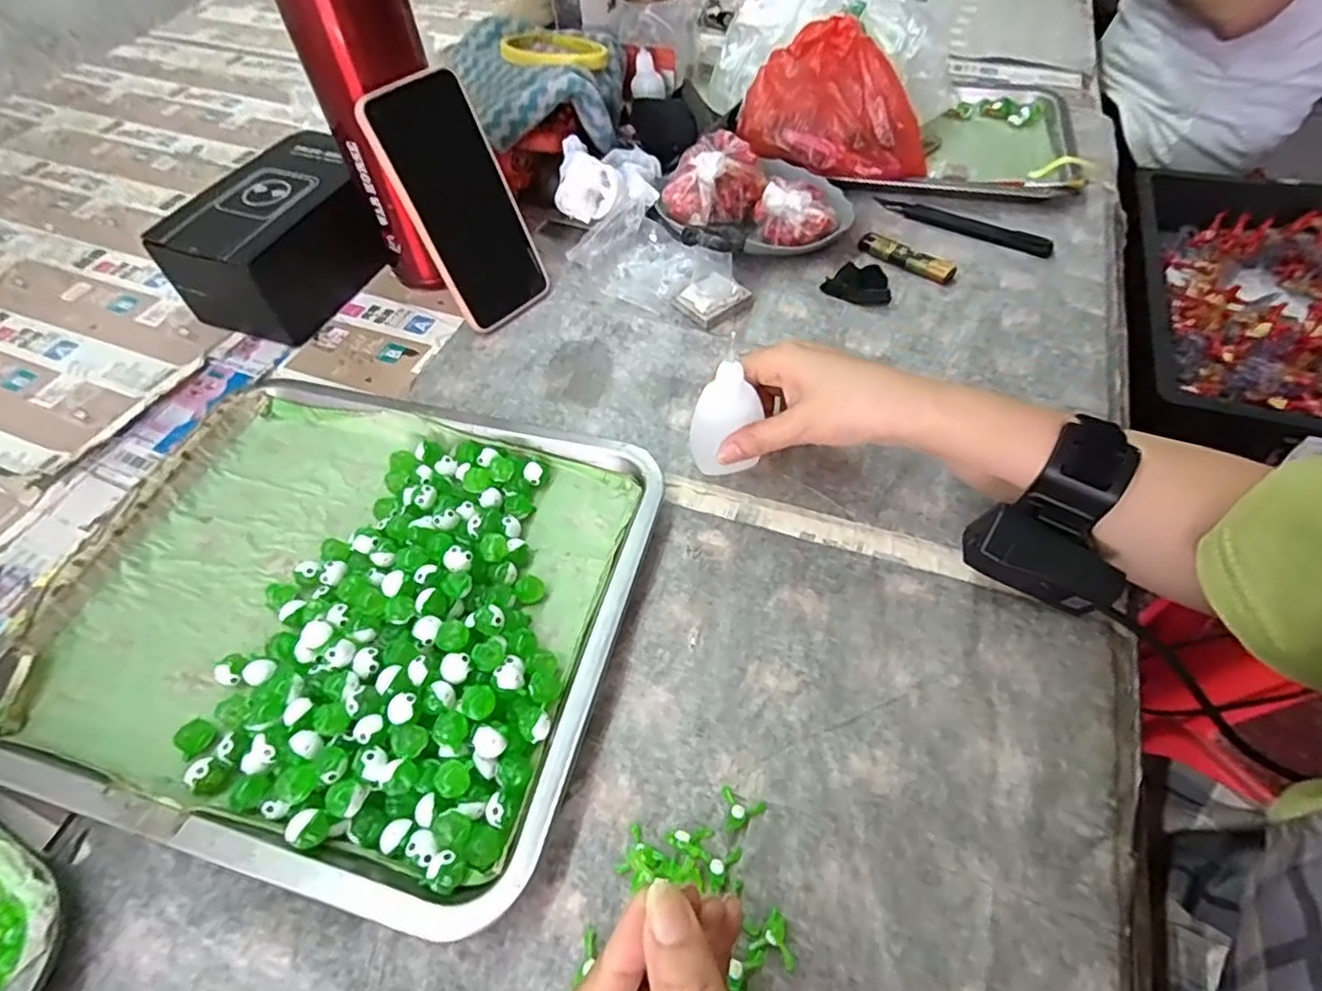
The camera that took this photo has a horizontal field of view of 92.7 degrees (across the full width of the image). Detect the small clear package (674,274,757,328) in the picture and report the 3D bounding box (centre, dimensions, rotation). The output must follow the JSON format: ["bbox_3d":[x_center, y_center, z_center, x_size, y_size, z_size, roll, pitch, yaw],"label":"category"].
[{"bbox_3d":[0.042,-0.158,0.497,0.051,0.014,0.041,-33,59,-19],"label":"small clear package"}]

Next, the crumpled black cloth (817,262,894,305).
[{"bbox_3d":[0.154,-0.169,0.498,0.050,0.015,0.036,9,55,9],"label":"crumpled black cloth"}]

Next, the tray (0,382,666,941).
[{"bbox_3d":[-0.171,0.051,0.346,0.300,0.026,0.256,11,55,10],"label":"tray"}]

